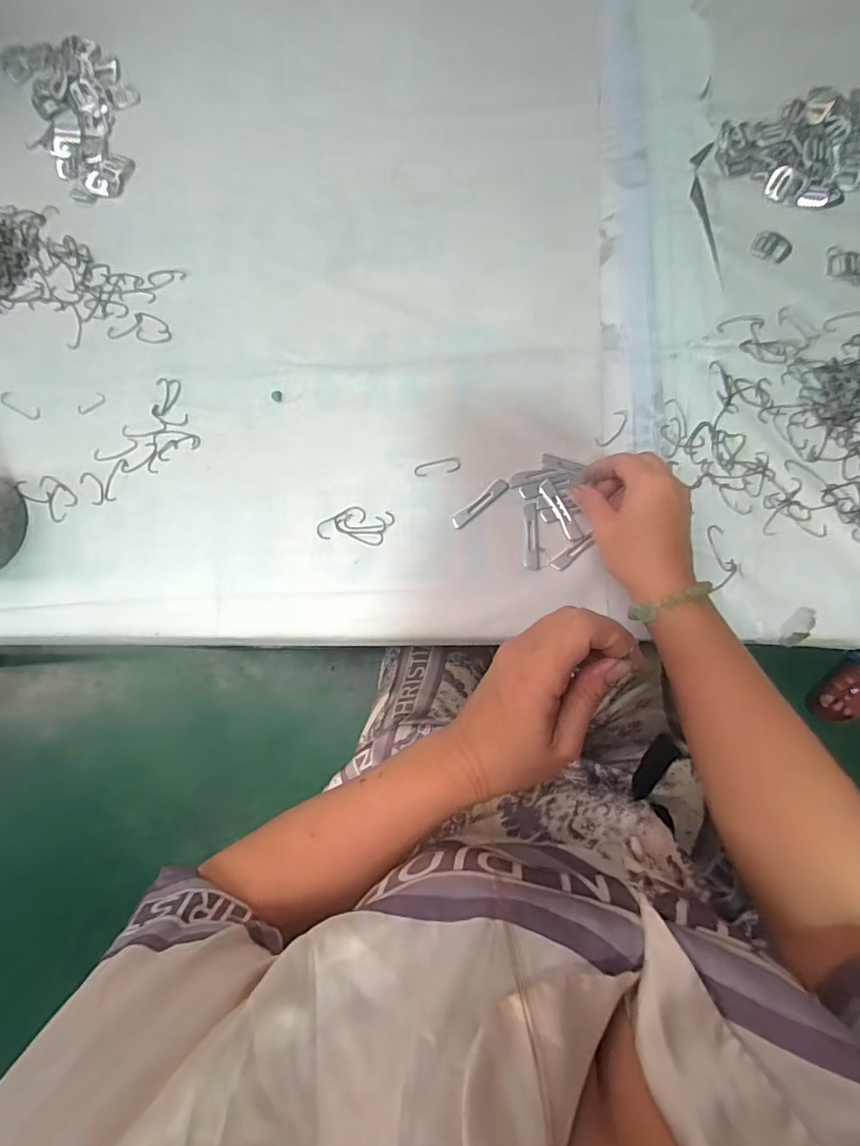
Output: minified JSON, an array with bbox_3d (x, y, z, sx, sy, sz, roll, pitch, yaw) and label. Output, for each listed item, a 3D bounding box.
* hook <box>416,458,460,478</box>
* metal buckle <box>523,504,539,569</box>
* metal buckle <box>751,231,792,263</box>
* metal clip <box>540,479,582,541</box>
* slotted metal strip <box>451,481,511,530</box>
[{"bbox_3d":[0.007,-0.093,0.454,0.041,0.004,0.013,-9,81,2],"label":"hook"},{"bbox_3d":[0.086,-0.031,0.439,0.013,0.004,0.057,1,81,4],"label":"metal buckle"},{"bbox_3d":[0.311,-0.297,0.469,0.033,0.004,0.028,34,85,8],"label":"metal buckle"},{"bbox_3d":[0.110,-0.053,0.439,0.012,0.004,0.057,-27,79,-1],"label":"metal clip"},{"bbox_3d":[0.043,-0.060,0.447,0.059,0.004,0.012,-40,81,-3],"label":"slotted metal strip"}]

